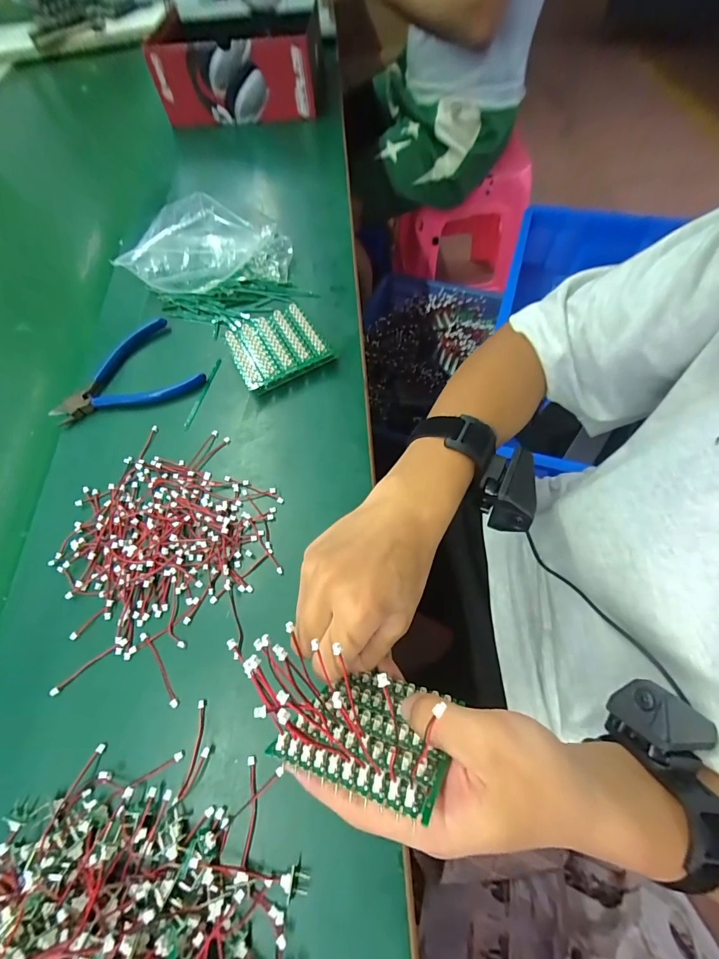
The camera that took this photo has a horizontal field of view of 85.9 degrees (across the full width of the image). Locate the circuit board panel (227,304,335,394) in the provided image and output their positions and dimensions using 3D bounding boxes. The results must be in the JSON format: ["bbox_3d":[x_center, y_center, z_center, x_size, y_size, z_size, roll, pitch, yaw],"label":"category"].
[{"bbox_3d":[-0.084,-0.133,0.391,0.086,0.019,0.086,-28,66,-11],"label":"circuit board panel"}]

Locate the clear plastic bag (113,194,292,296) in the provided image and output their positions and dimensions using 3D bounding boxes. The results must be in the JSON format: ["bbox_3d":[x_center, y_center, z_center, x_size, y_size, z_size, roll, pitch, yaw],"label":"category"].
[{"bbox_3d":[-0.169,-0.256,0.430,0.181,0.064,0.084,-15,64,-4],"label":"clear plastic bag"}]

